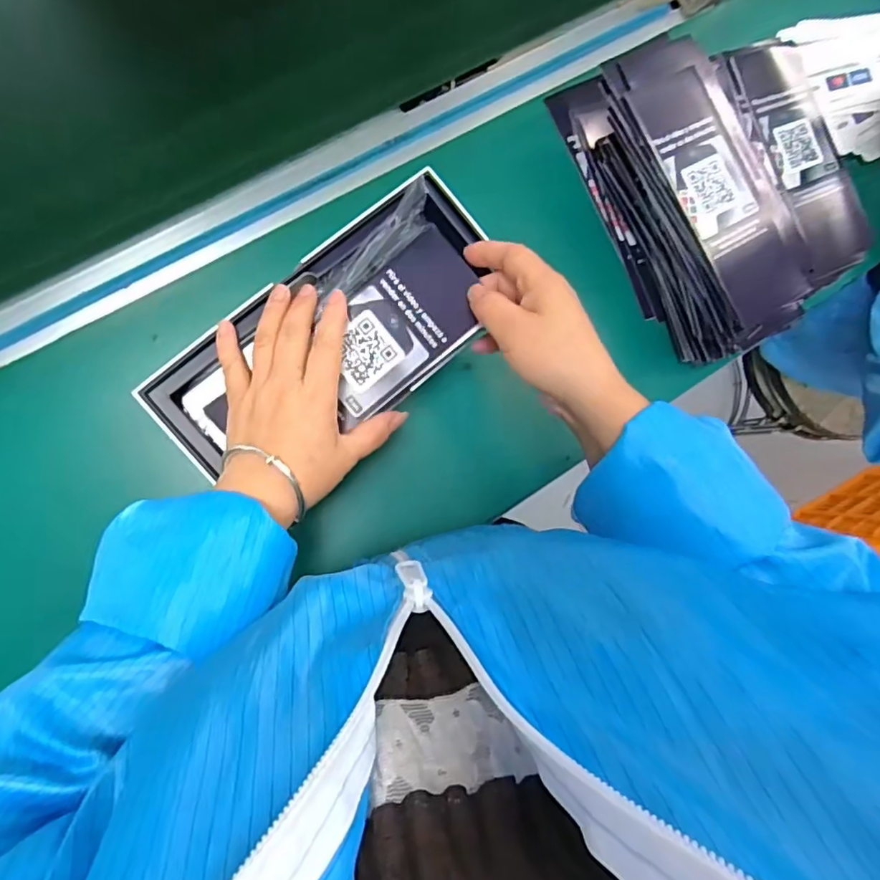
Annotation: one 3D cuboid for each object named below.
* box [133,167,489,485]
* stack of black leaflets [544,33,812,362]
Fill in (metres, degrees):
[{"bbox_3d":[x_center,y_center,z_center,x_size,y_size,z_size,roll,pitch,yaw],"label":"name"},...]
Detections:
[{"bbox_3d":[-0.071,-0.073,0.390,0.253,0.030,0.118,-35,90,-8],"label":"box"},{"bbox_3d":[0.206,-0.205,0.476,0.101,0.092,0.275,-29,90,-5],"label":"stack of black leaflets"}]

